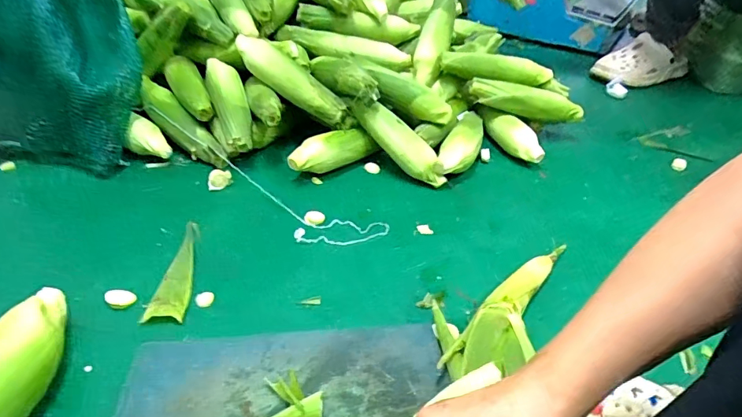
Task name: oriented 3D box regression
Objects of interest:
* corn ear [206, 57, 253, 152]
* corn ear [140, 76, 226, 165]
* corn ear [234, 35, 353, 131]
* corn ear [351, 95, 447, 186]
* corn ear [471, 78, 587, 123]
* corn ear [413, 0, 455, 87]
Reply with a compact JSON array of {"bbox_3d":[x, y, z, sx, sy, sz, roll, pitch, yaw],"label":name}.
[{"bbox_3d":[-0.240,-0.180,0.786,0.054,0.044,0.204,-13,63,-20],"label":"corn ear"},{"bbox_3d":[-0.330,-0.149,0.795,0.248,0.045,0.056,42,50,22],"label":"corn ear"},{"bbox_3d":[-0.133,-0.218,0.792,0.256,0.050,0.062,38,45,10],"label":"corn ear"},{"bbox_3d":[0.049,-0.110,0.766,0.195,0.058,0.045,44,46,3],"label":"corn ear"},{"bbox_3d":[0.295,-0.214,0.889,0.224,0.056,0.071,10,35,-12],"label":"corn ear"},{"bbox_3d":[0.129,-0.349,0.891,0.063,0.065,0.242,10,64,10],"label":"corn ear"}]

